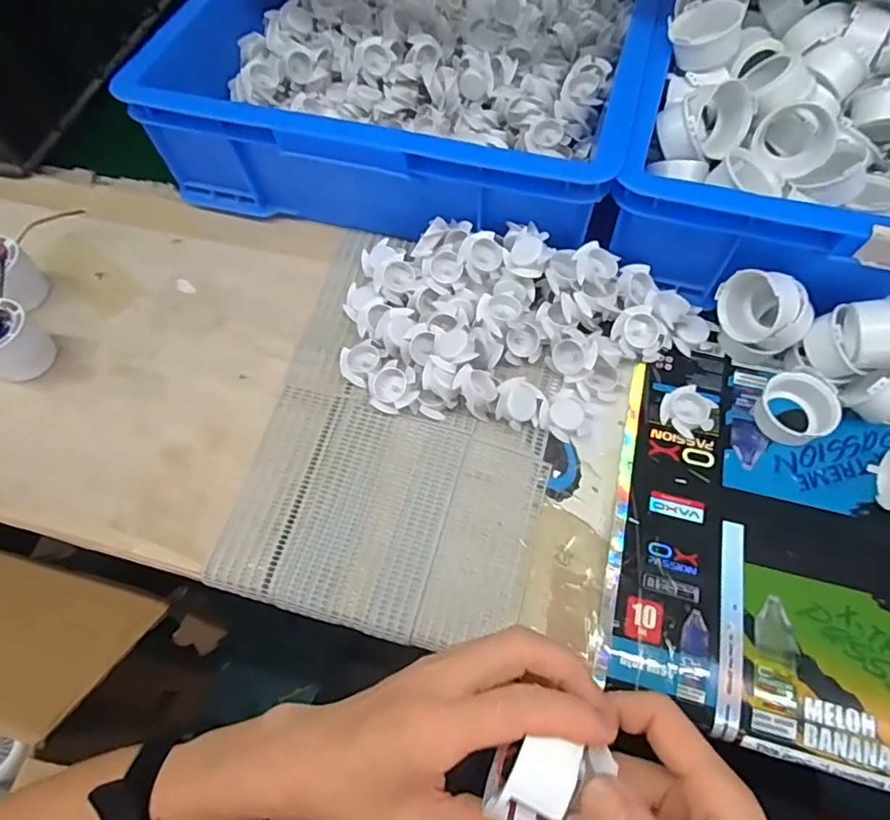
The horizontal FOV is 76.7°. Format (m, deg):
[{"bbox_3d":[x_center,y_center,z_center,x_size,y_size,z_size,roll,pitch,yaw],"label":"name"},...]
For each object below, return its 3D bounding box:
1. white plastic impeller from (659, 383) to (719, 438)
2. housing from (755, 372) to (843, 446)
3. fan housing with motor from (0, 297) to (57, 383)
[{"bbox_3d":[0.191,-0.001,0.440,0.039,0.018,0.039,-1,64,2],"label":"white plastic impeller"},{"bbox_3d":[0.269,0.000,0.431,0.047,0.033,0.052,-31,66,-13],"label":"housing"},{"bbox_3d":[-0.359,-0.054,0.463,0.048,0.052,0.050,-1,64,2],"label":"fan housing with motor"}]

